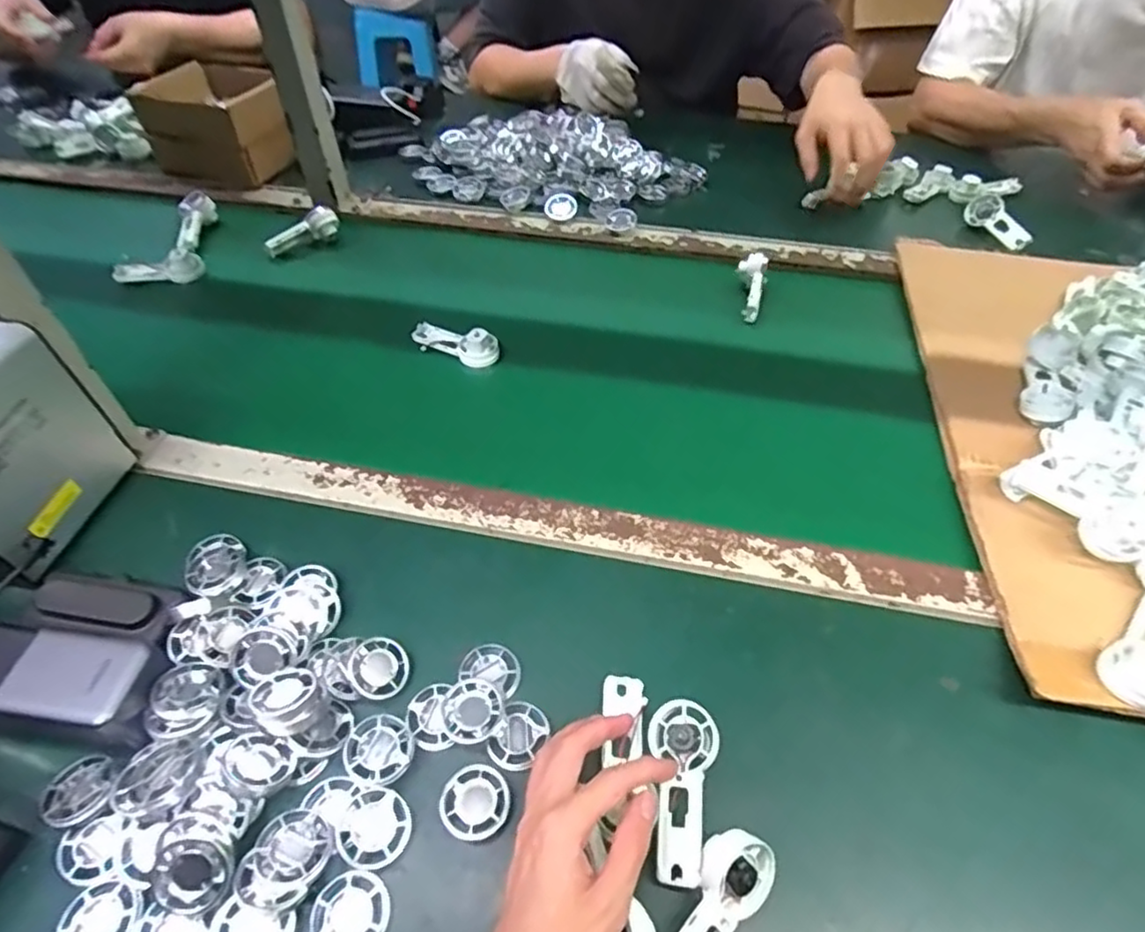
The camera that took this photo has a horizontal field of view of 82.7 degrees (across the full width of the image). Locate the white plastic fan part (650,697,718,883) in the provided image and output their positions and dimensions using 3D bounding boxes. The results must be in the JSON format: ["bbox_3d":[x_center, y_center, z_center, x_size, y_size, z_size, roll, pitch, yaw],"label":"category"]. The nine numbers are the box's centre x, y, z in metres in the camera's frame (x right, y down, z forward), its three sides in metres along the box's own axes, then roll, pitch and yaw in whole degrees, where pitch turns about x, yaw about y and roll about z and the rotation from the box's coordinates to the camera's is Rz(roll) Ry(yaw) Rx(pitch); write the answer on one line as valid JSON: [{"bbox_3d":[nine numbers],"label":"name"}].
[{"bbox_3d":[0.062,0.184,0.372,0.037,0.011,0.093,6,58,5],"label":"white plastic fan part"}]

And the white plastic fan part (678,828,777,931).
[{"bbox_3d":[0.068,0.233,0.337,0.094,0.026,0.036,-36,59,-26],"label":"white plastic fan part"}]

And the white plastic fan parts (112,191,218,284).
[{"bbox_3d":[-0.487,-0.280,0.791,0.083,0.027,0.166,-6,50,-5],"label":"white plastic fan parts"}]

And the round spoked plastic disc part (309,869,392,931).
[{"bbox_3d":[-0.118,0.240,0.347,0.038,0.008,0.039,0,50,0],"label":"round spoked plastic disc part"}]

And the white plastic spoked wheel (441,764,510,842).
[{"bbox_3d":[-0.057,0.198,0.382,0.039,0.006,0.038,0,50,0],"label":"white plastic spoked wheel"}]

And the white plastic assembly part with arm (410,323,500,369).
[{"bbox_3d":[-0.121,-0.132,0.667,0.094,0.032,0.035,20,52,15],"label":"white plastic assembly part with arm"}]

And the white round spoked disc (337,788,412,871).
[{"bbox_3d":[-0.111,0.205,0.367,0.037,0.012,0.037,0,50,0],"label":"white round spoked disc"}]

